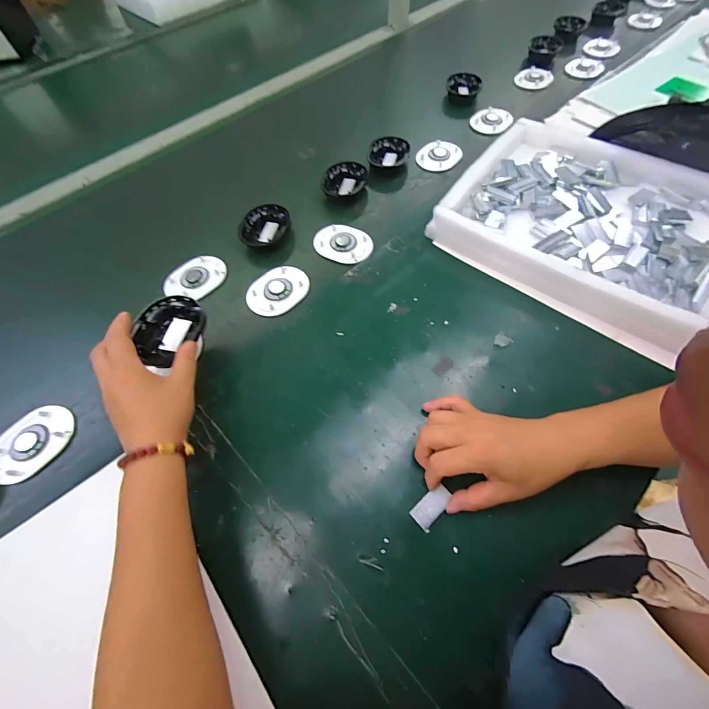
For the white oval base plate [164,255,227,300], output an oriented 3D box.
[{"bbox_3d":[-0.230,-0.111,0.474,0.063,0.011,0.087,35,69,19],"label":"white oval base plate"}]

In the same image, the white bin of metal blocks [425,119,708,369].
[{"bbox_3d":[0.319,-0.203,0.469,0.338,0.046,0.314,37,70,20],"label":"white bin of metal blocks"}]

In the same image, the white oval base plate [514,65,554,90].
[{"bbox_3d":[0.393,-0.604,0.703,0.068,0.014,0.100,35,67,18],"label":"white oval base plate"}]

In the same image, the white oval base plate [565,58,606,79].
[{"bbox_3d":[0.515,-0.640,0.726,0.076,0.009,0.094,28,64,15],"label":"white oval base plate"}]

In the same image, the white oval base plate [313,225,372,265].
[{"bbox_3d":[-0.018,-0.171,0.496,0.090,0.009,0.069,25,66,15],"label":"white oval base plate"}]

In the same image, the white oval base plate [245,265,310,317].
[{"bbox_3d":[-0.106,-0.090,0.456,0.088,0.012,0.069,-41,67,-17],"label":"white oval base plate"}]

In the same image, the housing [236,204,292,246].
[{"bbox_3d":[-0.138,-0.196,0.504,0.070,0.031,0.087,-1,62,2],"label":"housing"}]

